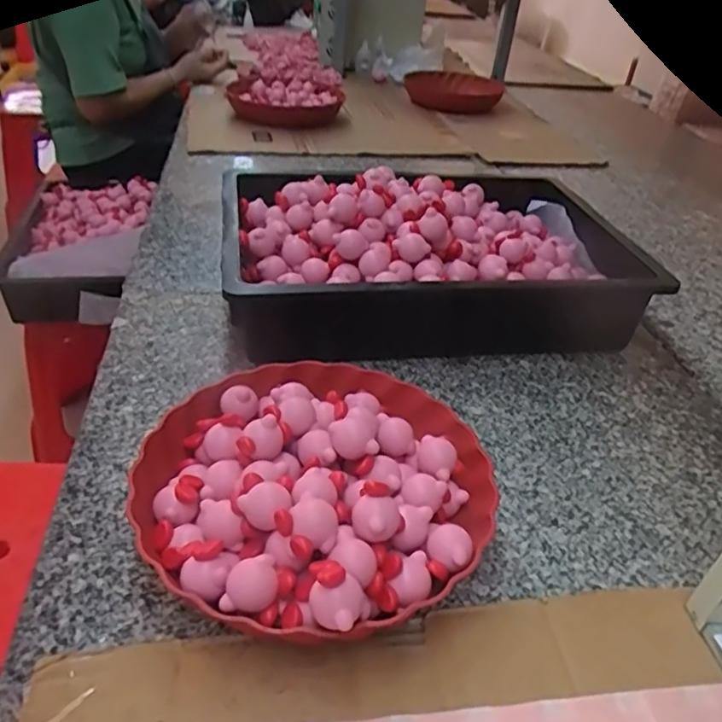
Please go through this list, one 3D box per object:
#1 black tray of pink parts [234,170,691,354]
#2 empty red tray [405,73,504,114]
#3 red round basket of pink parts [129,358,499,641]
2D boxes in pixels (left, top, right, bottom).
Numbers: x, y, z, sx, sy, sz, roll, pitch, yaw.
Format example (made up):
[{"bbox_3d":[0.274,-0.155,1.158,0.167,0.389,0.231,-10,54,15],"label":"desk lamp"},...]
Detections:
[{"bbox_3d":[0.068,-0.136,0.714,0.434,0.114,0.316,-3,37,-10],"label":"black tray of pink parts"},{"bbox_3d":[0.221,-0.640,1.478,0.232,0.059,0.150,8,36,5],"label":"empty red tray"},{"bbox_3d":[-0.030,0.082,0.436,0.236,0.073,0.232,3,36,-2],"label":"red round basket of pink parts"}]

